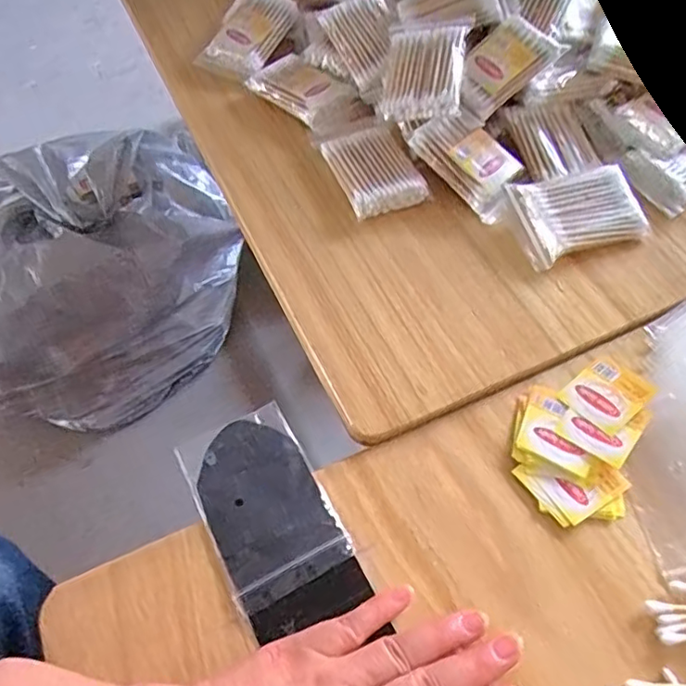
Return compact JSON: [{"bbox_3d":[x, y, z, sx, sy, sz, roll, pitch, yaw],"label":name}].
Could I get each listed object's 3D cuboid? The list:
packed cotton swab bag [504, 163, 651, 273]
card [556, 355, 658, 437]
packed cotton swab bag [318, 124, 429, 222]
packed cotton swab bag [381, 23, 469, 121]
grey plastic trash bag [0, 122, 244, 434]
[{"bbox_3d":[0.162,-0.090,0.407,0.085,0.011,0.060,-17,77,-5],"label":"packed cotton swab bag"},{"bbox_3d":[0.156,0.030,0.346,0.044,0.007,0.039,-40,54,-13],"label":"card"},{"bbox_3d":[0.023,-0.128,0.433,0.055,0.018,0.073,-18,61,-11],"label":"packed cotton swab bag"},{"bbox_3d":[0.059,-0.203,0.435,0.059,0.016,0.087,-3,69,21],"label":"packed cotton swab bag"},{"bbox_3d":[-0.367,-0.098,0.868,0.438,0.226,0.370,-15,59,-9],"label":"grey plastic trash bag"}]

